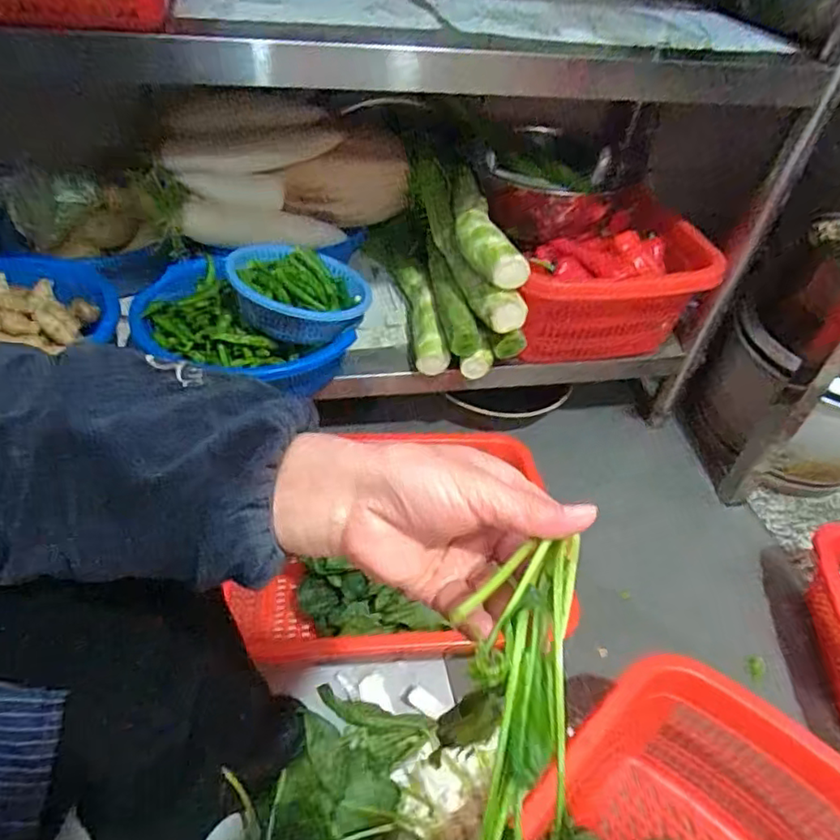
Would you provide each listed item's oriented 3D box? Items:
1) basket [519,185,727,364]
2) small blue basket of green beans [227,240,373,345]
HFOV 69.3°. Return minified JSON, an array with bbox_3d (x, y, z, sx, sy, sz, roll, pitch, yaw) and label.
[{"bbox_3d":[0.296,-0.214,0.992,0.335,0.181,0.208,-3,44,-11],"label":"basket"},{"bbox_3d":[-0.170,-0.180,0.852,0.194,0.075,0.179,10,39,-16],"label":"small blue basket of green beans"}]

